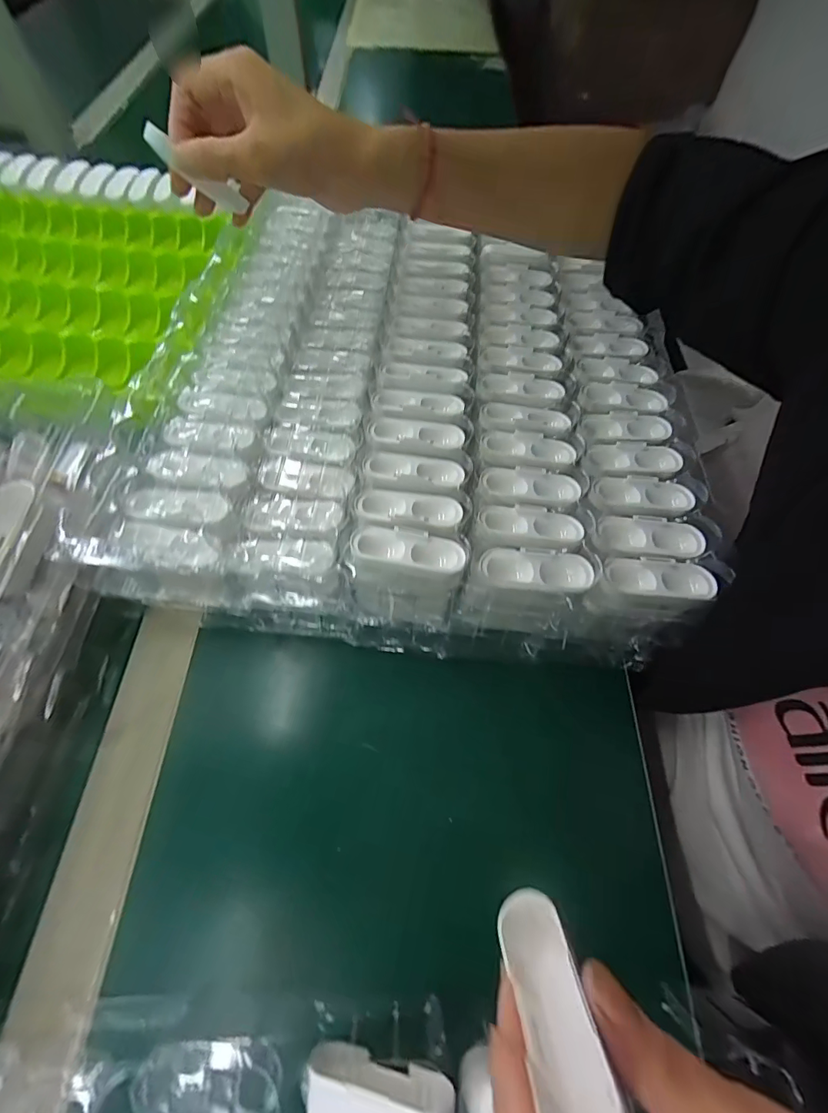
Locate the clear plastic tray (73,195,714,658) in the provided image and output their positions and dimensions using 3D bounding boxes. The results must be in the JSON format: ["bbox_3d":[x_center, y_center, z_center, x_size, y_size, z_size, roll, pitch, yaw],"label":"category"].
[{"bbox_3d":[0.005,-0.142,0.343,0.381,0.035,0.426,7,62,2],"label":"clear plastic tray"}]

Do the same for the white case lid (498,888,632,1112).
[{"bbox_3d":[0.045,0.145,0.141,0.024,0.066,0.023,0,99,-3],"label":"white case lid"}]

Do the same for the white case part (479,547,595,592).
[{"bbox_3d":[0.072,0.008,0.257,0.064,0.009,0.022,4,62,0],"label":"white case part"}]

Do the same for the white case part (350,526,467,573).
[{"bbox_3d":[-0.003,-0.004,0.256,0.065,0.010,0.023,7,62,2],"label":"white case part"}]

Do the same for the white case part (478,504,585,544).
[{"bbox_3d":[0.074,-0.020,0.278,0.065,0.009,0.025,8,62,2],"label":"white case part"}]

